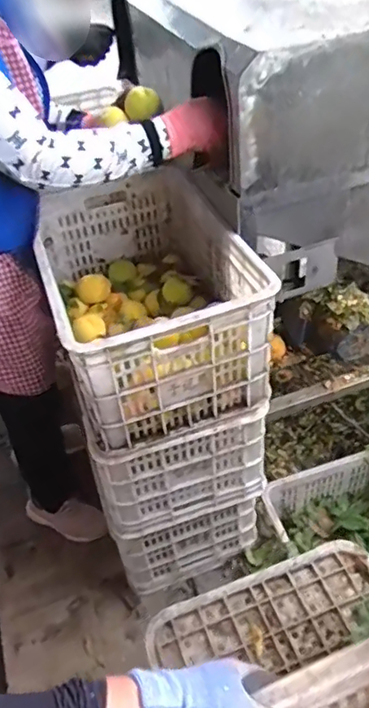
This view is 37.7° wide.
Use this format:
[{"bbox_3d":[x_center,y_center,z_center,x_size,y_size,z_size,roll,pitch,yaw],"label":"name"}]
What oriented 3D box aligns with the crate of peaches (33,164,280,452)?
[{"bbox_3d":[-0.071,-0.122,1.093,0.362,0.272,0.523,-16,45,-9],"label":"crate of peaches"}]

